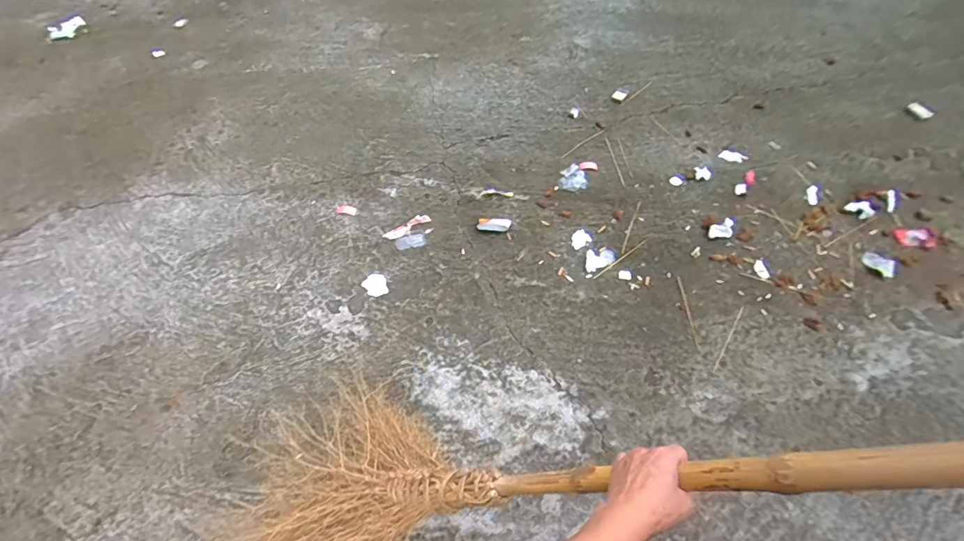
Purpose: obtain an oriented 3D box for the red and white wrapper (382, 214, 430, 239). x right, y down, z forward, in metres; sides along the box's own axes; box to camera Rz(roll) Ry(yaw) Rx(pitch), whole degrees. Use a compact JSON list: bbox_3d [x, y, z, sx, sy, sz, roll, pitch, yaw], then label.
[{"bbox_3d":[-0.308,-0.180,1.885,0.199,0.007,0.058,-34,58,-22],"label":"red and white wrapper"}]

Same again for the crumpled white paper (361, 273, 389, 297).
[{"bbox_3d":[-0.402,0.055,1.736,0.085,0.007,0.107,-28,56,-18],"label":"crumpled white paper"}]

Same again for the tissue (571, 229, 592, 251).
[{"bbox_3d":[0.391,-0.129,1.804,0.088,0.031,0.064,-28,56,-18],"label":"tissue"}]

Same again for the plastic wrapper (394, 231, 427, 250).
[{"bbox_3d":[-0.288,-0.120,1.862,0.123,0.006,0.080,-23,55,-15],"label":"plastic wrapper"}]

